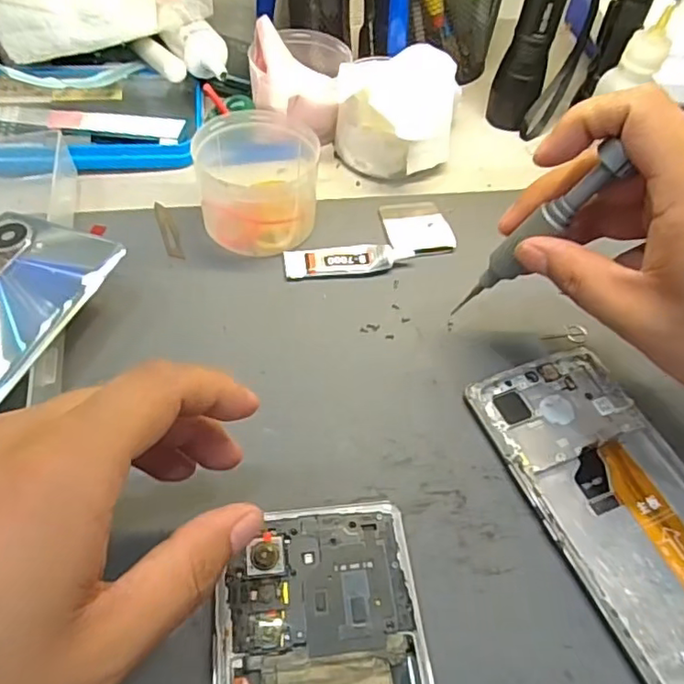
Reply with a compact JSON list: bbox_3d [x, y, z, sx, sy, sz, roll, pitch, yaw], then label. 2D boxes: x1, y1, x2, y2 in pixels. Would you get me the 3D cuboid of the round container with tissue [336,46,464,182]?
[{"bbox_3d":[0.042,-0.146,0.363,0.062,0.056,0.082,38,59,21],"label":"round container with tissue"}]

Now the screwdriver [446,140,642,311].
[{"bbox_3d":[0.079,-0.043,0.249,0.012,0.101,0.010,20,51,-18],"label":"screwdriver"}]

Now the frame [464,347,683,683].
[{"bbox_3d":[0.120,0.073,0.241,0.074,0.008,0.156,-16,57,-17],"label":"frame"}]

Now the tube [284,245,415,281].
[{"bbox_3d":[0.004,-0.044,0.313,0.068,0.010,0.019,-3,54,-7],"label":"tube"}]

